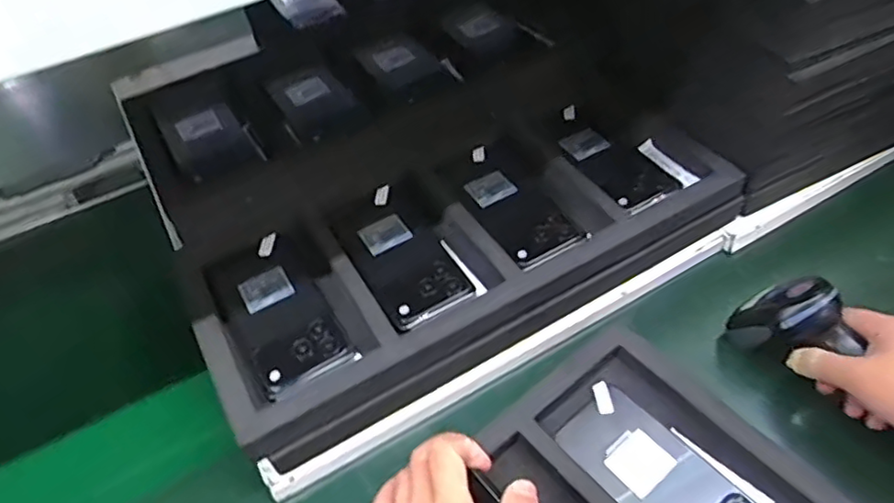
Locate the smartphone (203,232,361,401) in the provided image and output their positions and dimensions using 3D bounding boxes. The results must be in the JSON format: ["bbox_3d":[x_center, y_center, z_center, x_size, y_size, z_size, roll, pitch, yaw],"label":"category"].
[{"bbox_3d":[-0.139,0.047,0.514,0.076,0.009,0.158,-29,52,-19],"label":"smartphone"}]

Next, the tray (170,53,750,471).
[{"bbox_3d":[0.009,-0.028,0.570,0.470,0.051,0.249,-25,51,-16],"label":"tray"}]

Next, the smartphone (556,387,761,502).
[{"bbox_3d":[0.157,0.164,0.447,0.071,0.008,0.156,-33,53,-21],"label":"smartphone"}]

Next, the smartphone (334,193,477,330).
[{"bbox_3d":[-0.041,0.003,0.546,0.075,0.009,0.140,-26,51,-16],"label":"smartphone"}]

